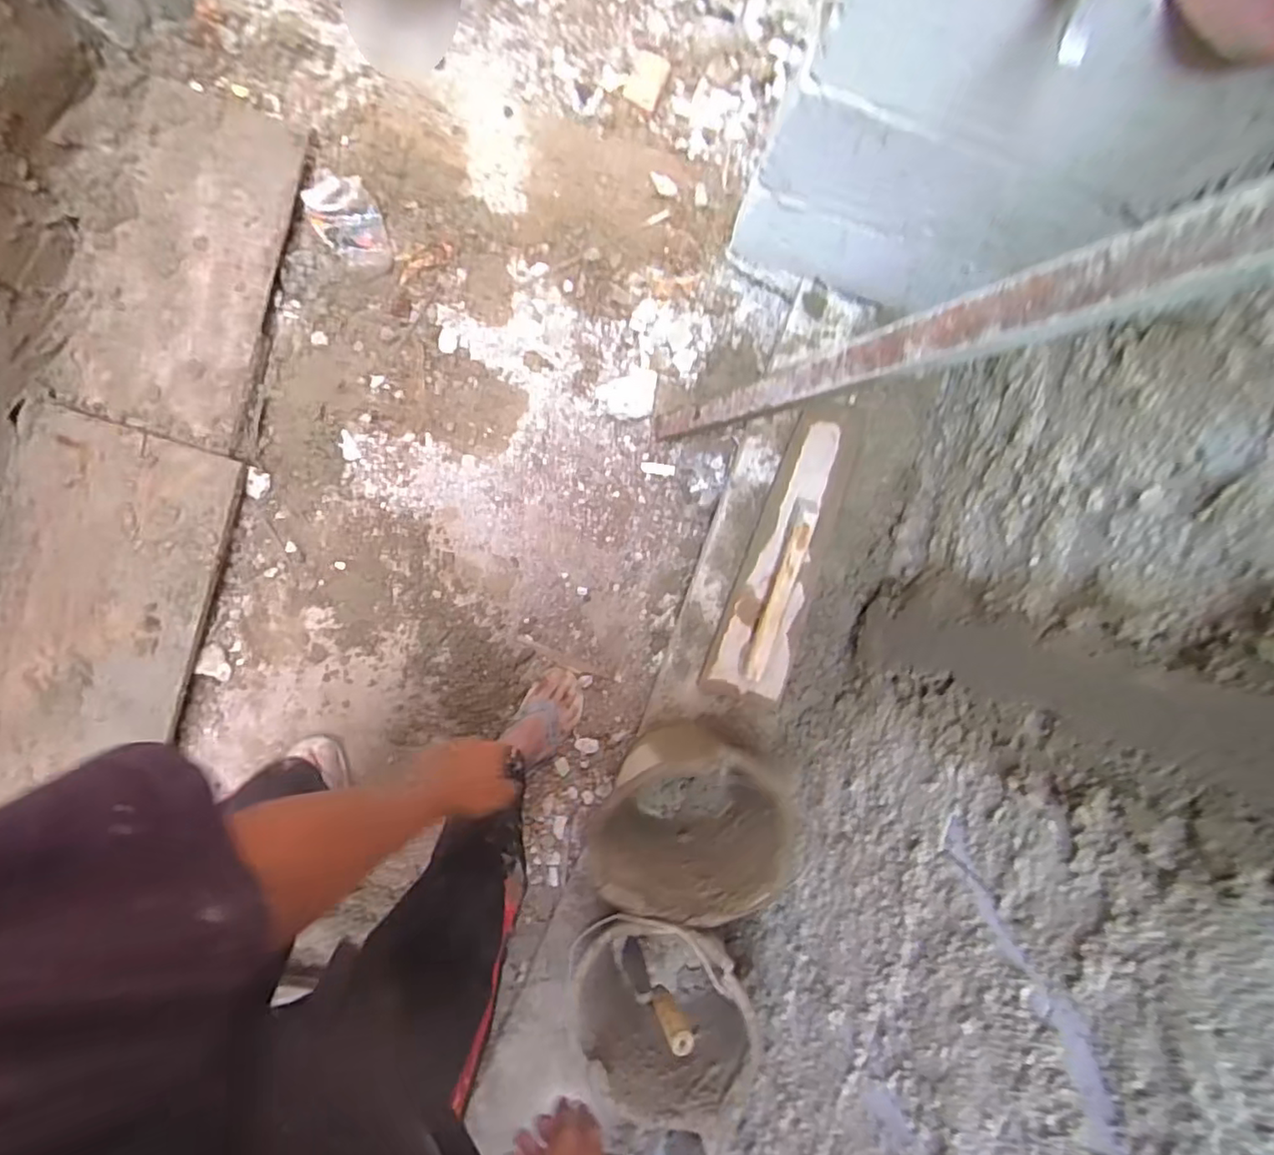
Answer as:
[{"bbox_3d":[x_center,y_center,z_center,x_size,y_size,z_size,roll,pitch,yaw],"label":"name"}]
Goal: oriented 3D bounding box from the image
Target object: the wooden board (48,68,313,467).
[{"bbox_3d":[-0.720,-0.486,0.970,0.302,0.050,0.514,16,95,-8],"label":"wooden board"}]

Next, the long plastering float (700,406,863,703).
[{"bbox_3d":[0.266,-0.034,1.053,0.136,0.068,0.500,18,92,-7],"label":"long plastering float"}]

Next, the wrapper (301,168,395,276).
[{"bbox_3d":[-0.463,-0.571,1.004,0.097,0.033,0.160,-29,97,-3],"label":"wrapper"}]

